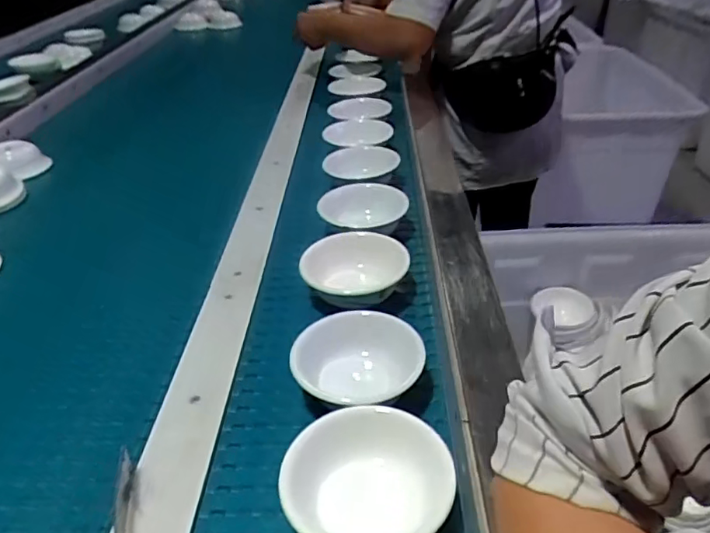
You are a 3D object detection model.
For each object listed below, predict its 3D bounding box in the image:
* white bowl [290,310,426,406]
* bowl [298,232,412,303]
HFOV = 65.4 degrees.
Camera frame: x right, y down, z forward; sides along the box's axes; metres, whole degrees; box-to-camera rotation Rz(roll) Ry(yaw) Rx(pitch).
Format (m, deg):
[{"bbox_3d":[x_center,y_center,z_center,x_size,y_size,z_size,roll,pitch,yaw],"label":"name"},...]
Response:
[{"bbox_3d":[0.004,0.089,0.483,0.097,0.049,0.106,2,38,-1],"label":"white bowl"},{"bbox_3d":[0.000,0.008,0.603,0.110,0.045,0.110,2,38,-1],"label":"bowl"}]

